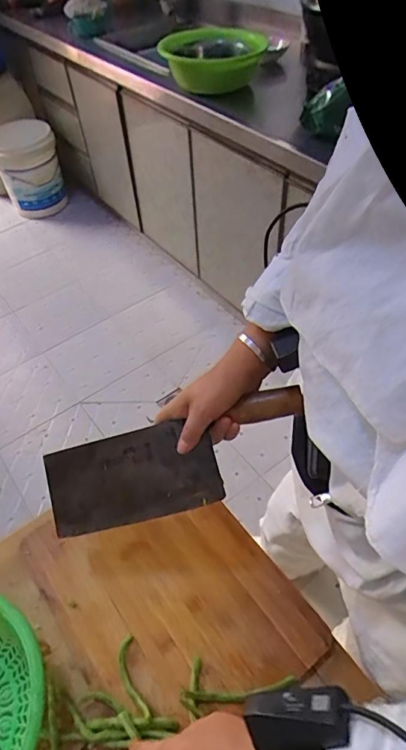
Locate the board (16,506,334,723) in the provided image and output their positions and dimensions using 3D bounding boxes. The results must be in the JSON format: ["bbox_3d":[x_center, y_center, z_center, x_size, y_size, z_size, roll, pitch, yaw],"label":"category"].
[{"bbox_3d":[-0.042,0.246,0.536,0.228,0.021,0.296,-32,57,-20],"label":"board"}]

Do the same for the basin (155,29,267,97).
[{"bbox_3d":[0.018,-0.880,1.285,0.271,0.098,0.271,-10,52,-5],"label":"basin"}]

